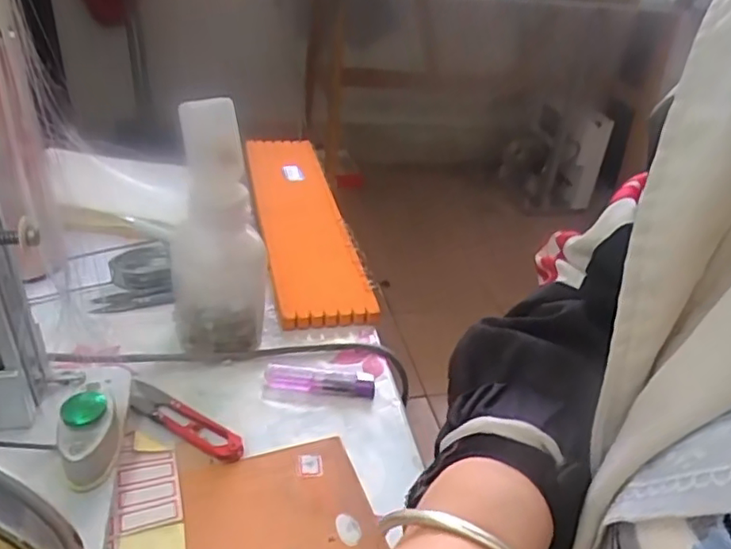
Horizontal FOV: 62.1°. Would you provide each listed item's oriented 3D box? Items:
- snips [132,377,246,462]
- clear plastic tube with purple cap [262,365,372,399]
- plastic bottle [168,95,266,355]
[{"bbox_3d":[-0.120,0.093,0.395,0.099,0.011,0.022,24,37,24],"label":"snips"},{"bbox_3d":[-0.033,0.077,0.437,0.077,0.009,0.021,7,33,-1],"label":"clear plastic tube with purple cap"},{"bbox_3d":[-0.099,-0.024,0.423,0.056,0.178,0.060,5,33,-3],"label":"plastic bottle"}]

